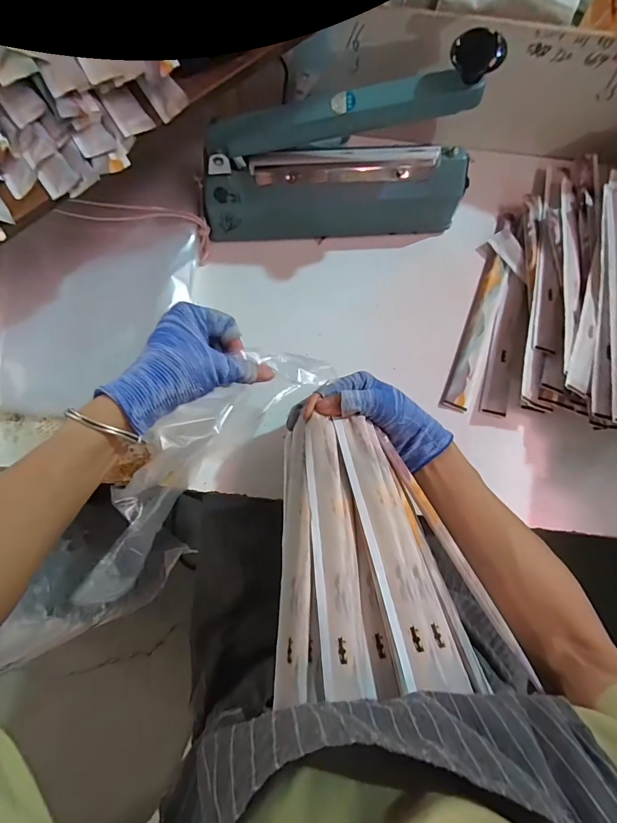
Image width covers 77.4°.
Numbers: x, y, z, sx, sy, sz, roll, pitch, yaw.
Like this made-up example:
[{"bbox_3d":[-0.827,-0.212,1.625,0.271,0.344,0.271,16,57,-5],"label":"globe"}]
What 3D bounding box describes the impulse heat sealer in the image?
[{"bbox_3d":[0.034,-0.265,0.414,0.304,0.164,0.080,-8,80,-2],"label":"impulse heat sealer"}]

